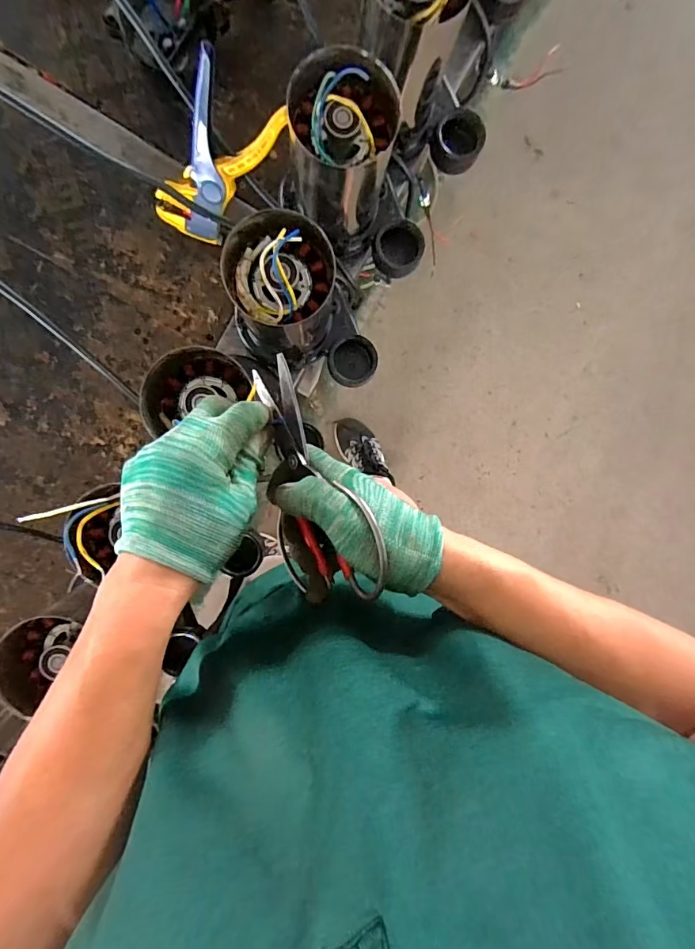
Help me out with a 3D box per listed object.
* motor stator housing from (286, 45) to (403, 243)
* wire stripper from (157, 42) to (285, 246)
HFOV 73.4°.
[{"bbox_3d":[-0.005,-0.295,0.445,0.089,0.202,0.090,0,97,-2],"label":"motor stator housing"},{"bbox_3d":[-0.134,-0.307,0.462,0.078,0.024,0.162,30,139,-24],"label":"wire stripper"}]

